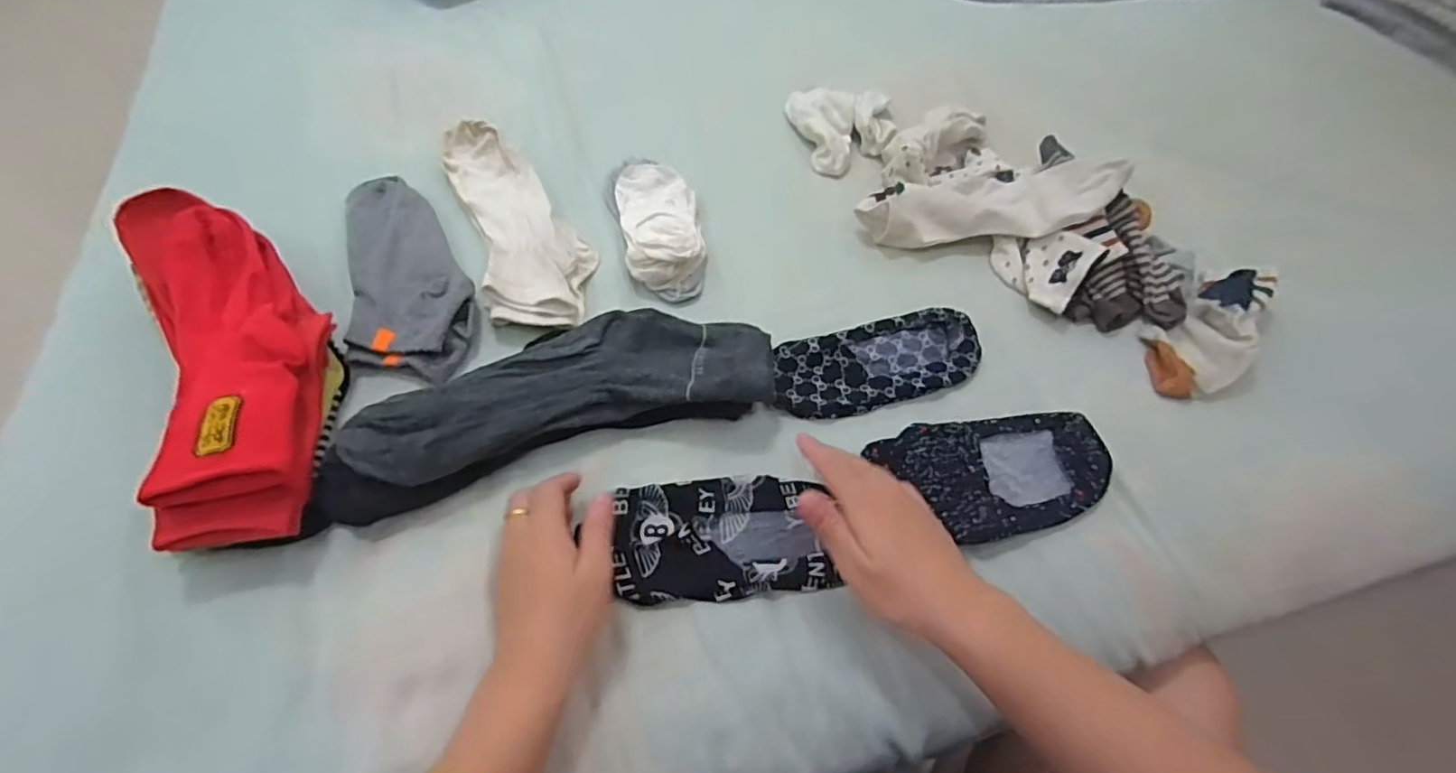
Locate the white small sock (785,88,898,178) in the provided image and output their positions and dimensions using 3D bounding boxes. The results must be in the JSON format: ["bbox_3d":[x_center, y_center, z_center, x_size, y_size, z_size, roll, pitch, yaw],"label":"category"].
[{"bbox_3d":[0.119,-0.282,0.683,0.117,0.033,0.129,13,56,4],"label":"white small sock"}]

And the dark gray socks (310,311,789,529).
[{"bbox_3d":[-0.119,0.002,0.451,0.311,0.057,0.108,-13,58,-13],"label":"dark gray socks"}]

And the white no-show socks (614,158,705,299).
[{"bbox_3d":[-0.063,-0.152,0.577,0.078,0.032,0.168,-6,57,-9],"label":"white no-show socks"}]

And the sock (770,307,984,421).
[{"bbox_3d":[0.126,-0.019,0.516,0.180,0.013,0.073,-13,58,-13],"label":"sock"}]

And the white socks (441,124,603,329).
[{"bbox_3d":[-0.182,-0.149,0.558,0.099,0.035,0.241,-18,59,-16],"label":"white socks"}]

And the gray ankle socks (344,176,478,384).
[{"bbox_3d":[-0.261,-0.092,0.515,0.092,0.026,0.210,-12,58,-13],"label":"gray ankle socks"}]

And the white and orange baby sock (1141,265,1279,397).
[{"bbox_3d":[0.427,-0.051,0.548,0.165,0.042,0.078,-30,64,-23],"label":"white and orange baby sock"}]

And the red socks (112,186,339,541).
[{"bbox_3d":[-0.335,-0.024,0.430,0.105,0.062,0.284,-22,62,-18],"label":"red socks"}]

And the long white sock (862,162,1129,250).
[{"bbox_3d":[0.239,-0.185,0.597,0.221,0.082,0.090,3,56,-3],"label":"long white sock"}]

